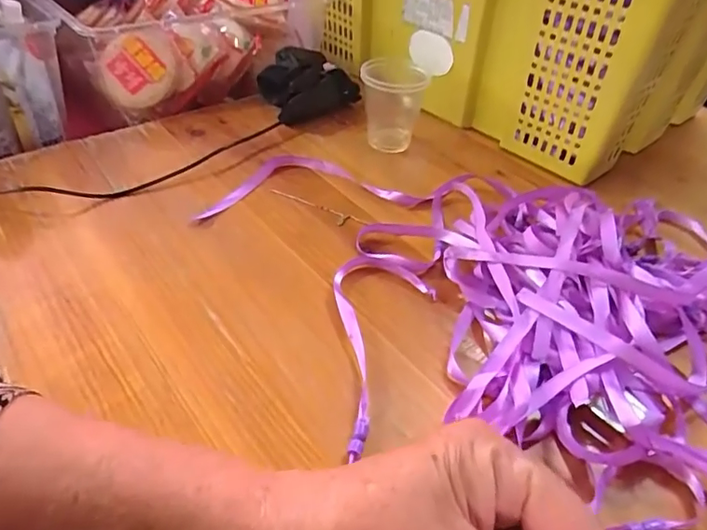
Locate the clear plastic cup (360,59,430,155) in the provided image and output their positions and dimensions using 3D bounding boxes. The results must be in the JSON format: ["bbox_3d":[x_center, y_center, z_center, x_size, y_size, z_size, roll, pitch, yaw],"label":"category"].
[{"bbox_3d":[0.039,-0.162,0.528,0.065,0.083,0.061,1,43,-1],"label":"clear plastic cup"}]

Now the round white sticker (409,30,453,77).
[{"bbox_3d":[0.083,-0.228,0.562,0.049,0.040,0.009,24,49,18],"label":"round white sticker"}]

